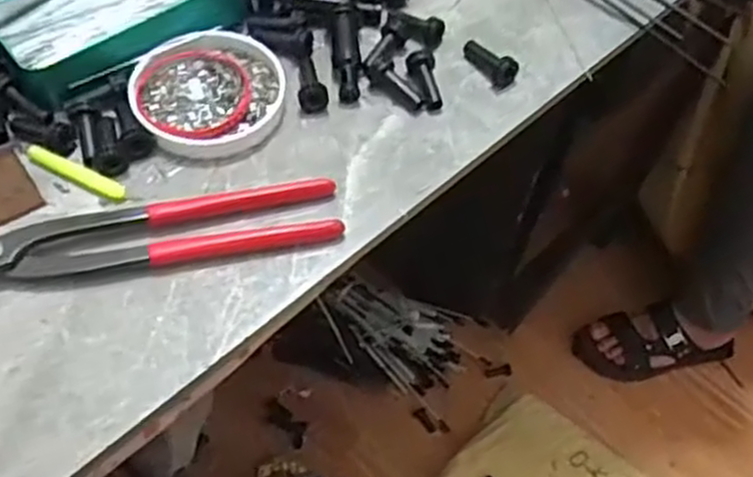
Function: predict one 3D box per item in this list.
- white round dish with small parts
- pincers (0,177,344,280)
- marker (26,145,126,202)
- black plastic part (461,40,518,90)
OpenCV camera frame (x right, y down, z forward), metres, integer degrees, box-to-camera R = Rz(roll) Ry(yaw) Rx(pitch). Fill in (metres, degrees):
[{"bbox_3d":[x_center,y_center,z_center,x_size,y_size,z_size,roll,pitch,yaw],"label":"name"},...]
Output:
[{"bbox_3d":[-0.099,-0.087,0.452,0.086,0.016,0.084,-7,58,-7],"label":"white round dish with small parts"},{"bbox_3d":[-0.118,-0.004,0.397,0.195,0.015,0.040,-9,58,-9],"label":"pincers"},{"bbox_3d":[-0.167,-0.037,0.421,0.065,0.005,0.010,24,59,12],"label":"marker"},{"bbox_3d":[0.072,-0.114,0.482,0.017,0.015,0.042,-26,62,-18],"label":"black plastic part"}]

